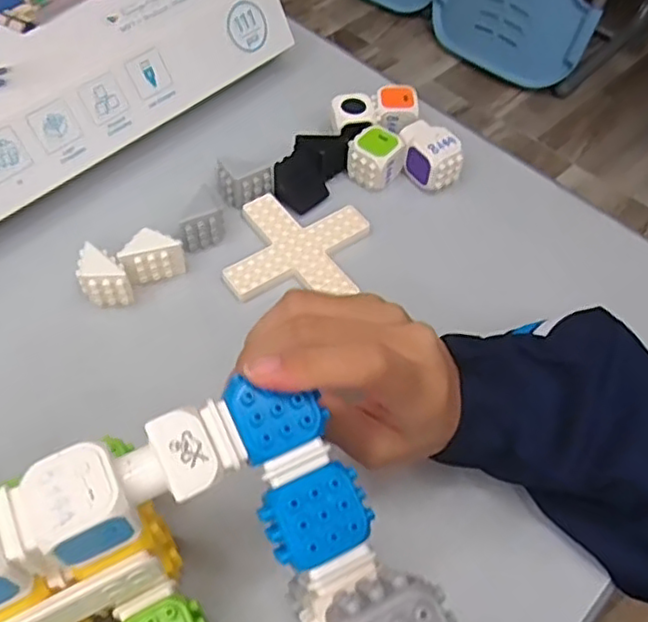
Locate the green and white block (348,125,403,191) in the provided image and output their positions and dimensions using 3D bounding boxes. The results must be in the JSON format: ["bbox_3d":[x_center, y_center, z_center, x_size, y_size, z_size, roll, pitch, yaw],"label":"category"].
[{"bbox_3d":[0.037,-0.109,0.464,0.032,0.027,0.031,33,59,18],"label":"green and white block"}]

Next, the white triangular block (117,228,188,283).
[{"bbox_3d":[-0.106,-0.034,0.410,0.037,0.026,0.021,-16,57,-15],"label":"white triangular block"}]

